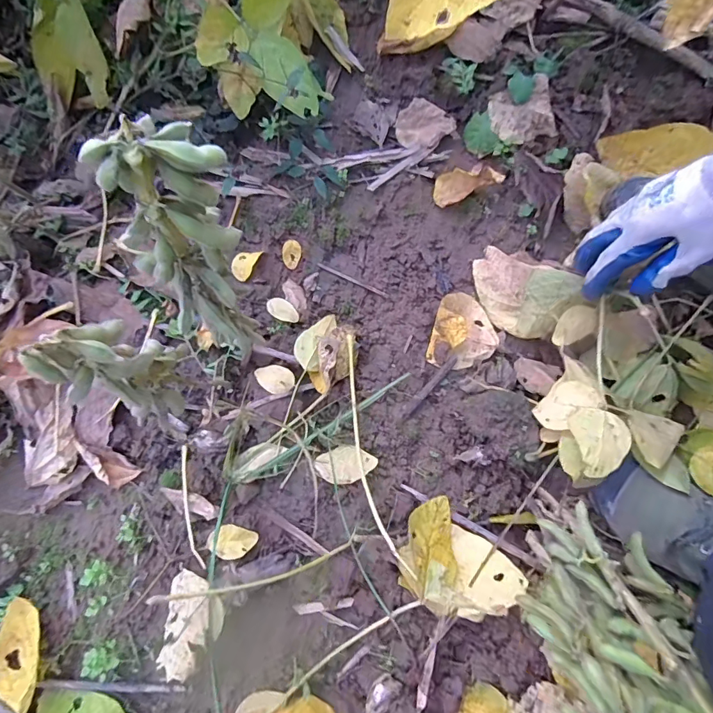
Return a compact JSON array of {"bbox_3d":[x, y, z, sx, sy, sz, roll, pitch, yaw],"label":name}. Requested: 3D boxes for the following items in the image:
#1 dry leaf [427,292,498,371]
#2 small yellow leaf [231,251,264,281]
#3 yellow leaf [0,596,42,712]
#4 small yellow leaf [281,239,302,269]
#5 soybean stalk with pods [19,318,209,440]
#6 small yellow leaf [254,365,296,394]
[{"bbox_3d":[0.125,-0.030,0.515,0.070,0.038,0.084,12,80,-2],"label":"dry leaf"},{"bbox_3d":[-0.136,-0.115,0.549,0.029,0.012,0.043,25,80,0],"label":"small yellow leaf"},{"bbox_3d":[-0.304,0.265,0.402,0.046,0.022,0.102,9,94,1],"label":"yellow leaf"},{"bbox_3d":[-0.082,-0.131,0.576,0.025,0.005,0.035,0,103,-12],"label":"small yellow leaf"},{"bbox_3d":[-0.131,0.009,0.258,0.041,0.117,0.051,30,80,1],"label":"soybean stalk with pods"},{"bbox_3d":[-0.092,0.024,0.496,0.046,0.008,0.030,13,78,2],"label":"small yellow leaf"}]

